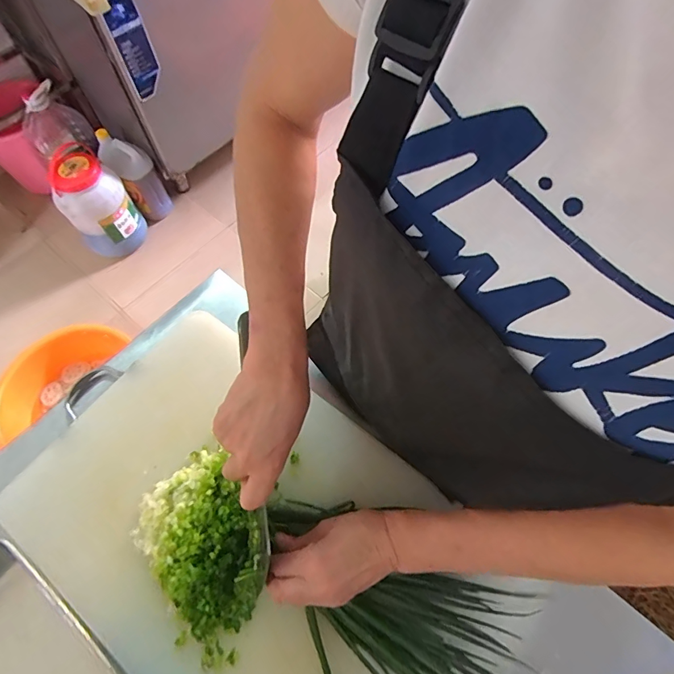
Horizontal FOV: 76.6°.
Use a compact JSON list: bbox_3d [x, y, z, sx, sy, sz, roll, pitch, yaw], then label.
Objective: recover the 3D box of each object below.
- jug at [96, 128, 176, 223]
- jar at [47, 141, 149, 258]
[{"bbox_3d":[-0.733,-0.569,1.550,0.166,0.292,0.133,38,70,17],"label":"jug"},{"bbox_3d":[-0.827,-0.465,1.447,0.203,0.366,0.214,0,64,1],"label":"jar"}]

